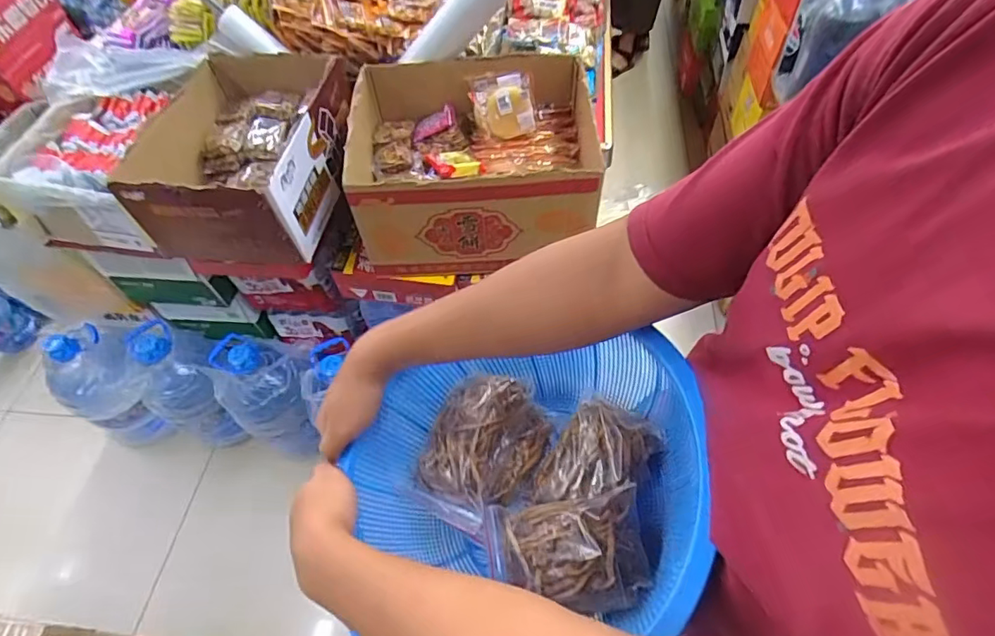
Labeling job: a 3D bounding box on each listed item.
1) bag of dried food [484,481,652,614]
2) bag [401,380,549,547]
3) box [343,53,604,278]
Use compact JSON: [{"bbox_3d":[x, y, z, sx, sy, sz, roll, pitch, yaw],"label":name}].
[{"bbox_3d":[0.052,0.216,0.467,0.165,0.043,0.105,-24,52,29],"label":"bag of dried food"},{"bbox_3d":[-0.021,0.128,0.531,0.110,0.064,0.141,28,62,23],"label":"bag"},{"bbox_3d":[-0.044,-0.325,1.084,0.455,0.234,0.391,-3,55,3],"label":"box"}]

